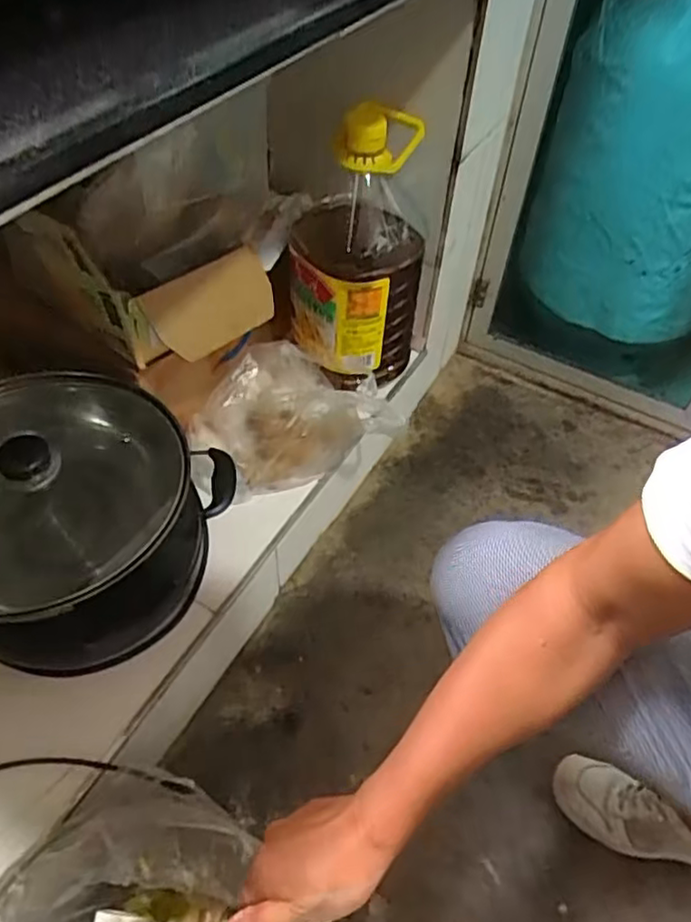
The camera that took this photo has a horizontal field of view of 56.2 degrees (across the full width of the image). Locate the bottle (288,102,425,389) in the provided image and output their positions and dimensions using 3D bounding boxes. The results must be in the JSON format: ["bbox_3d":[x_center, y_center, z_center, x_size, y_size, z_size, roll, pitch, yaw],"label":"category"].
[{"bbox_3d":[0.014,-0.251,0.779,0.160,0.319,0.160,7,50,3],"label":"bottle"}]

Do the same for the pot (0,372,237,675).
[{"bbox_3d":[-0.275,0.058,0.629,0.241,0.196,0.260,2,50,-2],"label":"pot"}]

